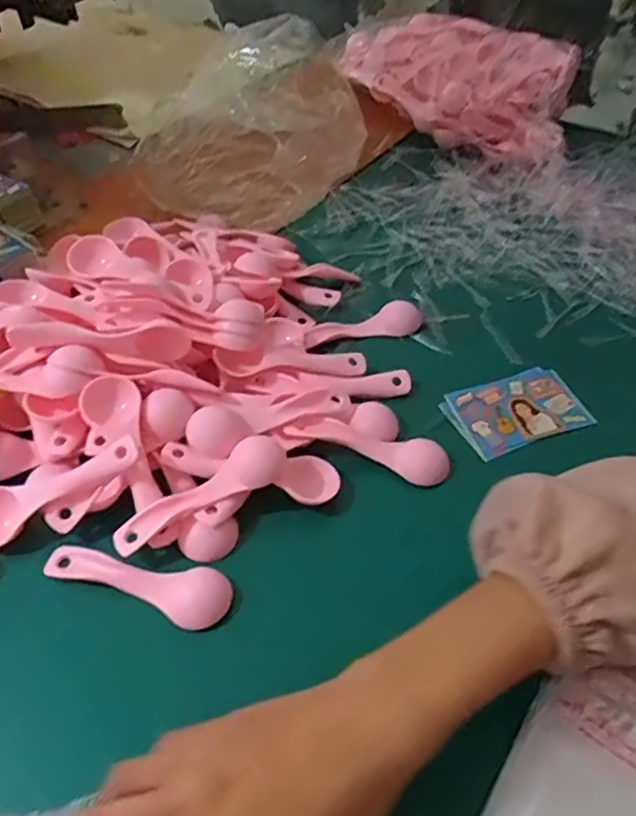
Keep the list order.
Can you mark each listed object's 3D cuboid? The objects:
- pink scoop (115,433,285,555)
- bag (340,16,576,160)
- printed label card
[{"bbox_3d":[-0.070,0.051,0.380,0.111,0.019,0.028,-27,54,-24],"label":"pink scoop"},{"bbox_3d":[0.166,-0.401,0.743,0.164,0.059,0.320,-47,61,-4],"label":"bag"},{"bbox_3d":[0.146,-0.001,0.460,0.095,0.006,0.068,-15,50,-15],"label":"printed label card"}]

